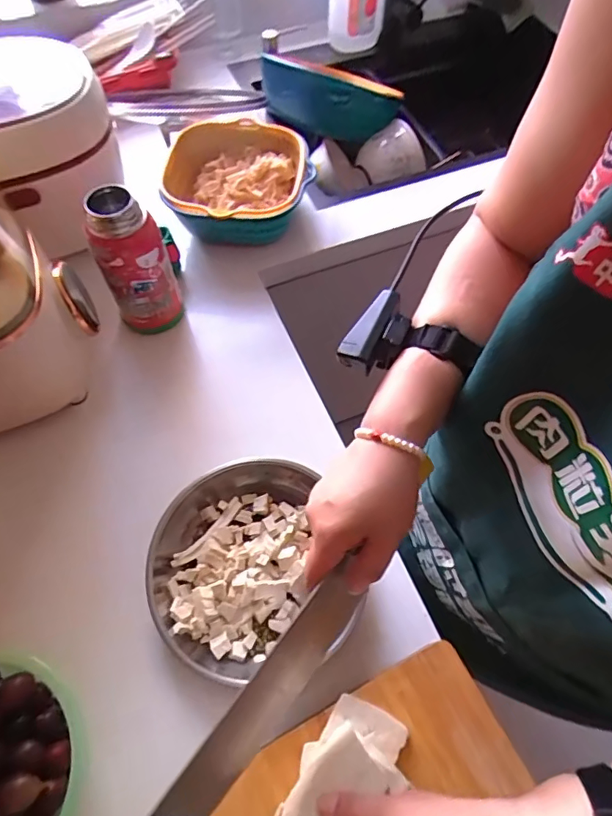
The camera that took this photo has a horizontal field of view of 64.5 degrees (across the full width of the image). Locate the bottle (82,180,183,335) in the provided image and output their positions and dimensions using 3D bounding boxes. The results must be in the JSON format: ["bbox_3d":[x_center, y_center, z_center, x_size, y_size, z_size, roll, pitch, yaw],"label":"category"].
[{"bbox_3d":[-0.206,-0.176,0.591,0.074,0.169,0.080,-13,64,-8],"label":"bottle"}]

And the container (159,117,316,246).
[{"bbox_3d":[-0.102,-0.339,0.746,0.205,0.094,0.234,-12,64,-7],"label":"container"}]

